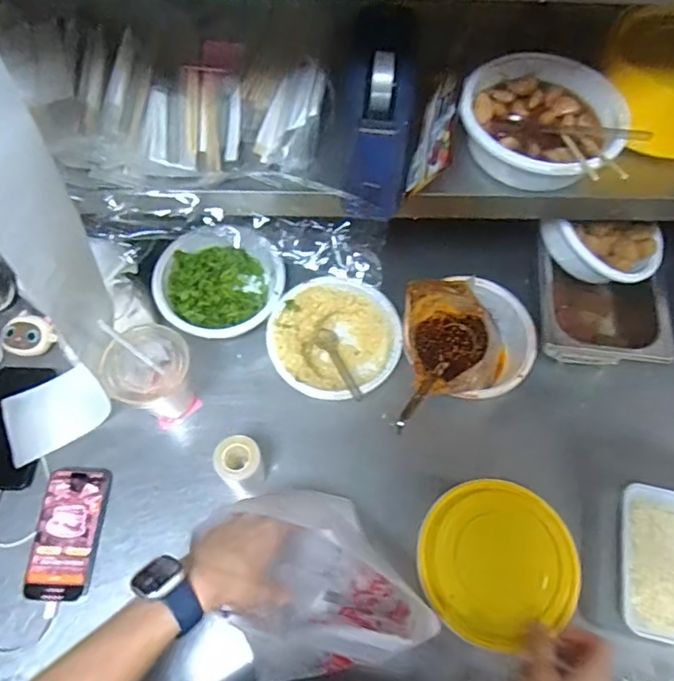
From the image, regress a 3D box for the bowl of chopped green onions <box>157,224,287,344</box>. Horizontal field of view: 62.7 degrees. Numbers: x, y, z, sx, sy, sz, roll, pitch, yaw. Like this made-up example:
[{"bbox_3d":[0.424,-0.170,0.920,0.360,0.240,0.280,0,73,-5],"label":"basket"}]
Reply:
[{"bbox_3d":[-0.159,-0.079,0.771,0.168,0.062,0.168,1,65,-1],"label":"bowl of chopped green onions"}]

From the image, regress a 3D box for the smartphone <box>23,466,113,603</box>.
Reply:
[{"bbox_3d":[-0.312,0.220,0.644,0.068,0.015,0.147,3,65,0],"label":"smartphone"}]

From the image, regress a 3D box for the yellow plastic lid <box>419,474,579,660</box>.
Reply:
[{"bbox_3d":[0.174,0.237,0.595,0.165,0.023,0.161,1,65,-1],"label":"yellow plastic lid"}]

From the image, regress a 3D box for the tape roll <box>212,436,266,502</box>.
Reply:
[{"bbox_3d":[-0.110,0.147,0.648,0.051,0.087,0.054,1,65,-1],"label":"tape roll"}]

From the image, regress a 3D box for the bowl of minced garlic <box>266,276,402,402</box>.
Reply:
[{"bbox_3d":[-0.004,0.002,0.739,0.164,0.059,0.163,1,65,-1],"label":"bowl of minced garlic"}]

